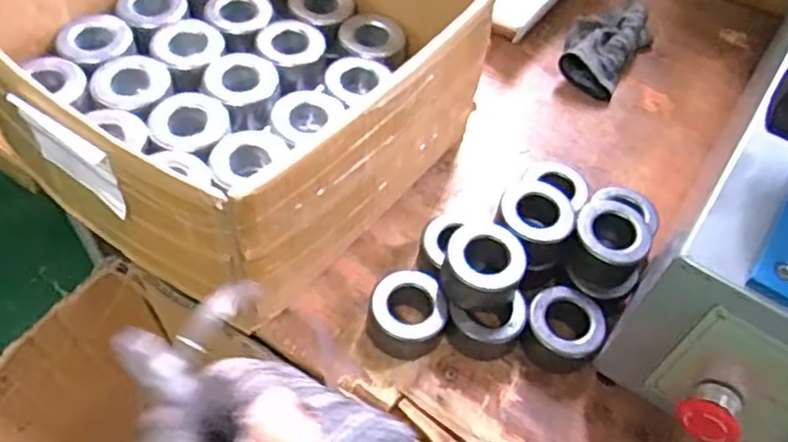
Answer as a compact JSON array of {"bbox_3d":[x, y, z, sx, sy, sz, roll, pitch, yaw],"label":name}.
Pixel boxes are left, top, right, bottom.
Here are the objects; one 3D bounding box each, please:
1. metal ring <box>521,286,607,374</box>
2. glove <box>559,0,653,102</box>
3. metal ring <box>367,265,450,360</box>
[{"bbox_3d":[0.135,0.088,0.544,0.058,0.039,0.059,2,55,-3],"label":"metal ring"},{"bbox_3d":[0.235,-0.202,0.754,0.081,0.041,0.132,32,58,17],"label":"glove"},{"bbox_3d":[0.011,0.074,0.541,0.060,0.037,0.058,2,55,-3],"label":"metal ring"}]

